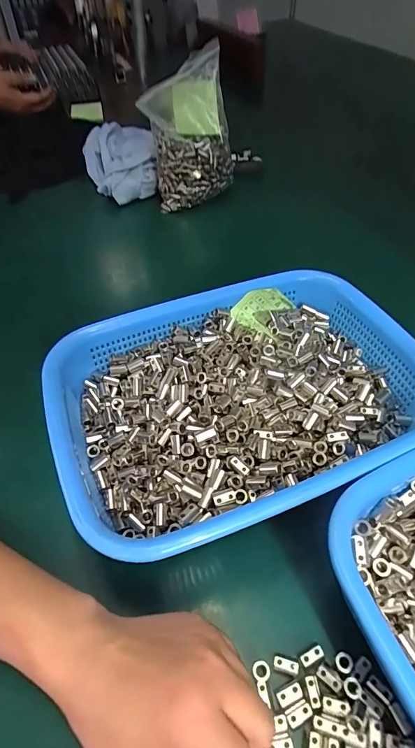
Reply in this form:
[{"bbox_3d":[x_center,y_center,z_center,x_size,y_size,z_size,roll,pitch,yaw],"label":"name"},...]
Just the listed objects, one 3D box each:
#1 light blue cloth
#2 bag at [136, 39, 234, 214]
[{"bbox_3d":[-0.146,-0.366,0.688,0.119,0.059,0.190,-12,50,-10],"label":"light blue cloth"},{"bbox_3d":[-0.029,-0.350,0.596,0.131,0.172,0.105,-14,50,-11],"label":"bag"}]

